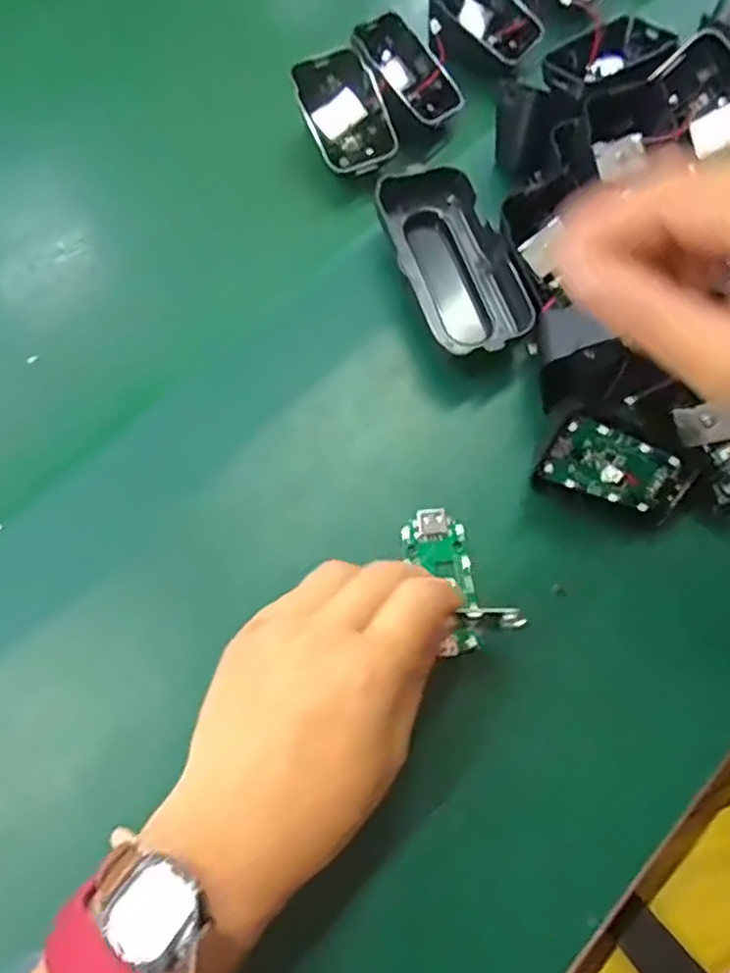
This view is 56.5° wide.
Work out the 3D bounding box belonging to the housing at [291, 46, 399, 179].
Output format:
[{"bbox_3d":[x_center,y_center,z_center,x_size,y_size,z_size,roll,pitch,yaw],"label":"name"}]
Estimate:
[{"bbox_3d":[-0.012,-0.211,0.394,0.045,0.031,0.072,-17,88,-7],"label":"housing"}]

